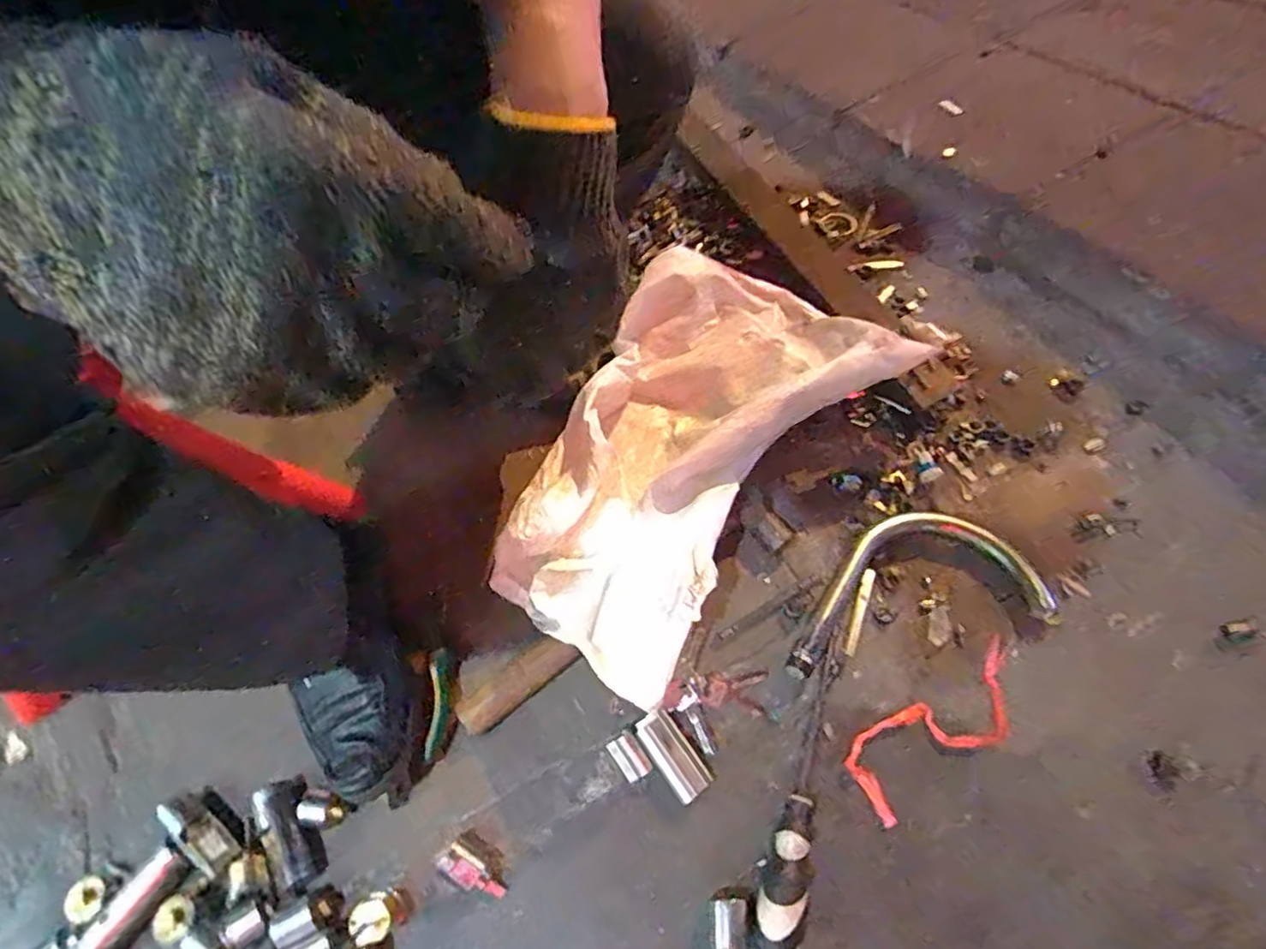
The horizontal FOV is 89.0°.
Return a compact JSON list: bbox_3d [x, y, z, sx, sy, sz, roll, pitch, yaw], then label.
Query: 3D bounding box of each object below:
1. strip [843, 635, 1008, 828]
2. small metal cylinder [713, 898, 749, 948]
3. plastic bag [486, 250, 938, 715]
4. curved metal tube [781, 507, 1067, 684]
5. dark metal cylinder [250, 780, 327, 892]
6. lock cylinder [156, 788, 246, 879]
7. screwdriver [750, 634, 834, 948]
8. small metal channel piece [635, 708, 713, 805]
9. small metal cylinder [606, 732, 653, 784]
[{"bbox_3d":[0.262,0.210,0.540,0.187,0.019,0.063,-29,63,-12],"label":"strip"},{"bbox_3d":[0.070,0.326,0.463,0.023,0.021,0.036,-2,58,6],"label":"small metal cylinder"},{"bbox_3d":[0.076,-0.042,0.636,0.279,0.104,0.502,22,56,16],"label":"plastic bag"},{"bbox_3d":[0.249,0.094,0.594,0.269,0.041,0.128,-14,59,-5],"label":"curved metal tube"},{"bbox_3d":[-0.266,0.279,0.502,0.036,0.031,0.079,-38,62,-15],"label":"dark metal cylinder"},{"bbox_3d":[-0.333,0.279,0.504,0.074,0.032,0.031,33,68,24],"label":"lock cylinder"},{"bbox_3d":[0.129,0.241,0.501,0.034,0.039,0.236,12,61,14],"label":"screwdriver"},{"bbox_3d":[0.033,0.228,0.523,0.031,0.027,0.069,-33,60,-13],"label":"small metal channel piece"},{"bbox_3d":[-0.003,0.231,0.525,0.022,0.015,0.036,-32,63,-14],"label":"small metal cylinder"}]

